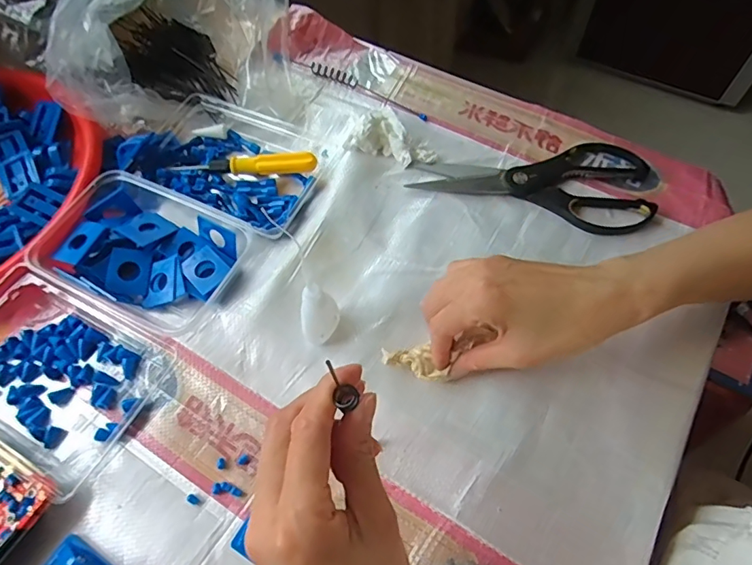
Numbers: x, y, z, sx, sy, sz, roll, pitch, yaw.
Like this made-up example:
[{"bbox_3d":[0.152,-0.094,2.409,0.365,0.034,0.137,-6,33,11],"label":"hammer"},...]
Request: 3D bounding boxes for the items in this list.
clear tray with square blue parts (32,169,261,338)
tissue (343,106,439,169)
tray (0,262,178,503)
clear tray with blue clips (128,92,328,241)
[{"bbox_3d":[-0.195,-0.025,0.421,0.147,0.034,0.109,24,64,15],"label":"clear tray with square blue parts"},{"bbox_3d":[0.017,-0.136,0.484,0.078,0.028,0.054,35,67,20],"label":"tissue"},{"bbox_3d":[-0.257,0.063,0.380,0.173,0.029,0.116,23,64,15],"label":"tray"},{"bbox_3d":[-0.142,-0.114,0.474,0.174,0.032,0.124,21,63,14],"label":"clear tray with blue clips"}]

